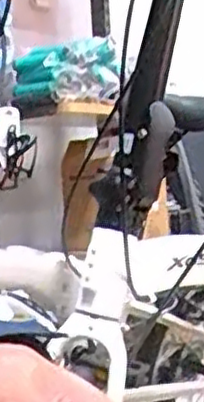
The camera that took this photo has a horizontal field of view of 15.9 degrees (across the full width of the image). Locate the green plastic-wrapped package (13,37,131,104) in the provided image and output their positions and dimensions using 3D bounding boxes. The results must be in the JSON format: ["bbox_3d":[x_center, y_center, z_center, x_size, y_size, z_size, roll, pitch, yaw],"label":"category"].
[{"bbox_3d":[-0.064,-0.325,1.826,0.308,0.148,0.095,-4,2,-20],"label":"green plastic-wrapped package"}]

